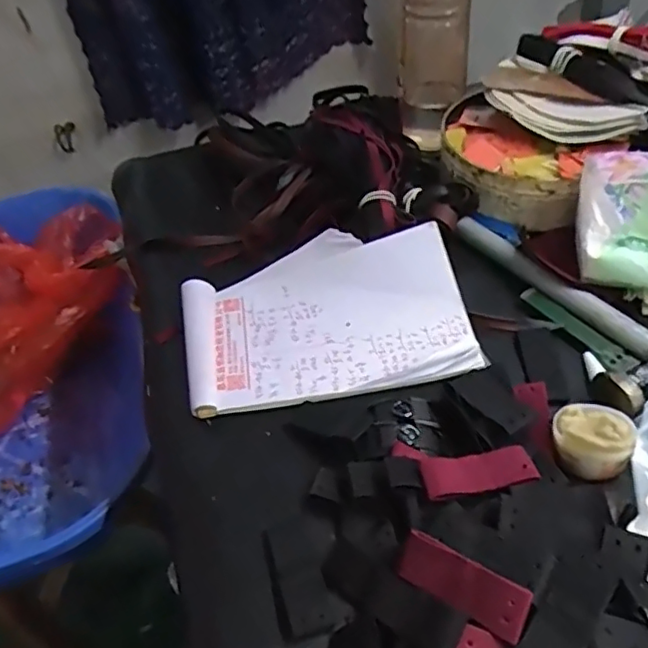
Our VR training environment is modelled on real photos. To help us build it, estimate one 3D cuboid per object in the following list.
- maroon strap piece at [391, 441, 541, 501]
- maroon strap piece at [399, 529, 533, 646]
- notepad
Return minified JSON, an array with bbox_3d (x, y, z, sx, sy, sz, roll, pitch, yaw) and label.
[{"bbox_3d":[0.084,0.089,0.361,0.082,0.012,0.042,1,46,10],"label":"maroon strap piece"},{"bbox_3d":[0.069,0.131,0.306,0.067,0.006,0.026,18,80,41],"label":"maroon strap piece"},{"bbox_3d":[-0.003,-0.010,0.480,0.222,0.049,0.147,-9,45,1],"label":"notepad"}]

